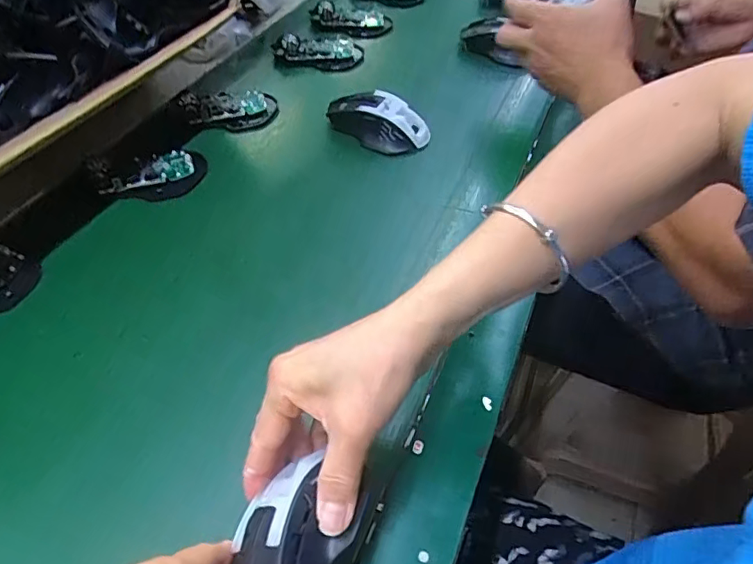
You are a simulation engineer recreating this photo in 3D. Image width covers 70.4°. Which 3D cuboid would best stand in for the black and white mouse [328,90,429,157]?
[{"bbox_3d":[0.002,-0.173,0.586,0.110,0.044,0.060,10,50,3],"label":"black and white mouse"}]

